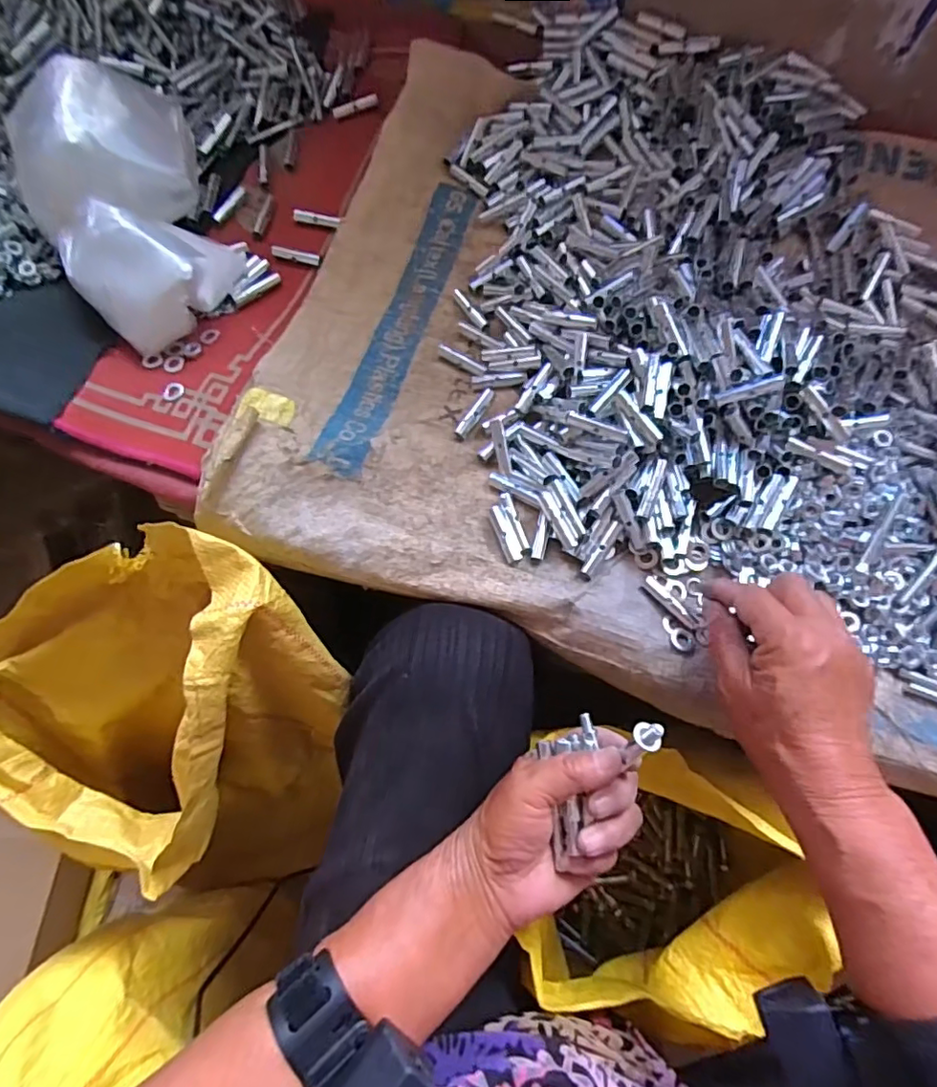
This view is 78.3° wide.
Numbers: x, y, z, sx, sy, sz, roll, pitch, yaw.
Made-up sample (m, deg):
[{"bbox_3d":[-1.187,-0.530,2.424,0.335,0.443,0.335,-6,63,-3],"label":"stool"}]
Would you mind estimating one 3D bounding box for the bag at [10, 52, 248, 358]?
[{"bbox_3d":[-0.266,-0.275,0.447,0.145,0.073,0.224,-35,73,-12],"label":"bag"}]

